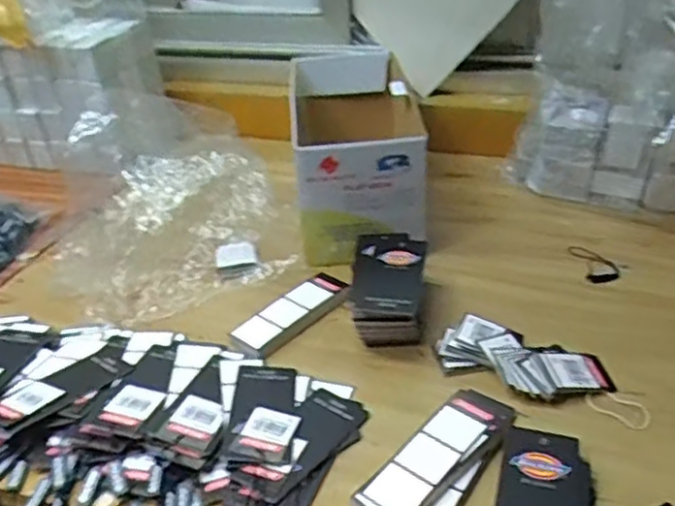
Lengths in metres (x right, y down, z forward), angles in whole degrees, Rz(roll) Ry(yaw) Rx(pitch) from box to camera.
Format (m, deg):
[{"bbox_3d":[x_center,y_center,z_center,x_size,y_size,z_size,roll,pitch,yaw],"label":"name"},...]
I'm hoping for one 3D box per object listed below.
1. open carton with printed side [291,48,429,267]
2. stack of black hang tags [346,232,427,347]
[{"bbox_3d":[0.017,-0.127,0.782,0.125,0.127,0.314,-5,33,-1],"label":"open carton with printed side"},{"bbox_3d":[0.045,0.031,0.610,0.064,0.054,0.112,3,34,11],"label":"stack of black hang tags"}]

